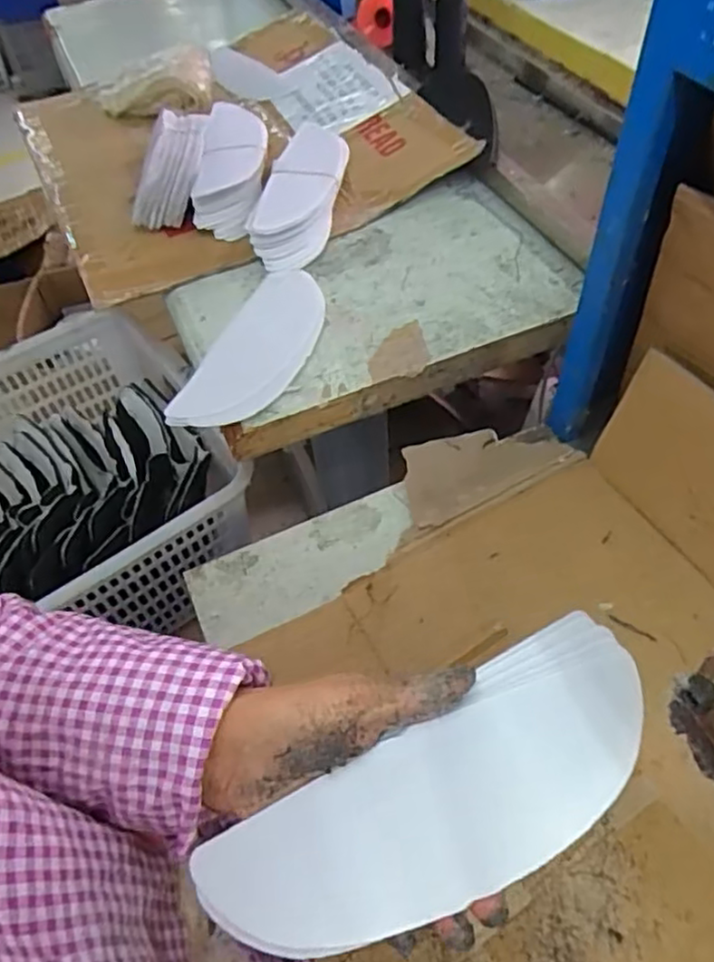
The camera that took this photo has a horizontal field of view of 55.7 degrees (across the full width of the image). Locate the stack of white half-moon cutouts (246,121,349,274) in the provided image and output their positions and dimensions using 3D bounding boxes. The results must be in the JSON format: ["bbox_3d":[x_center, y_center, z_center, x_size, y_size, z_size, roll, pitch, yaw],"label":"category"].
[{"bbox_3d":[-0.059,-0.340,0.780,0.089,0.049,0.250,10,55,12],"label":"stack of white half-moon cutouts"}]

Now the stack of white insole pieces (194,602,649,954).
[{"bbox_3d":[0.036,0.145,0.305,0.216,0.006,0.078,-29,61,-5],"label":"stack of white insole pieces"}]

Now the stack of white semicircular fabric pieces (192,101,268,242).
[{"bbox_3d":[-0.148,-0.380,0.811,0.081,0.047,0.235,1,53,5],"label":"stack of white semicircular fabric pieces"}]

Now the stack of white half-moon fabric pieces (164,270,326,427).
[{"bbox_3d":[-0.092,-0.131,0.655,0.093,0.012,0.228,13,55,11],"label":"stack of white half-moon fabric pieces"}]

